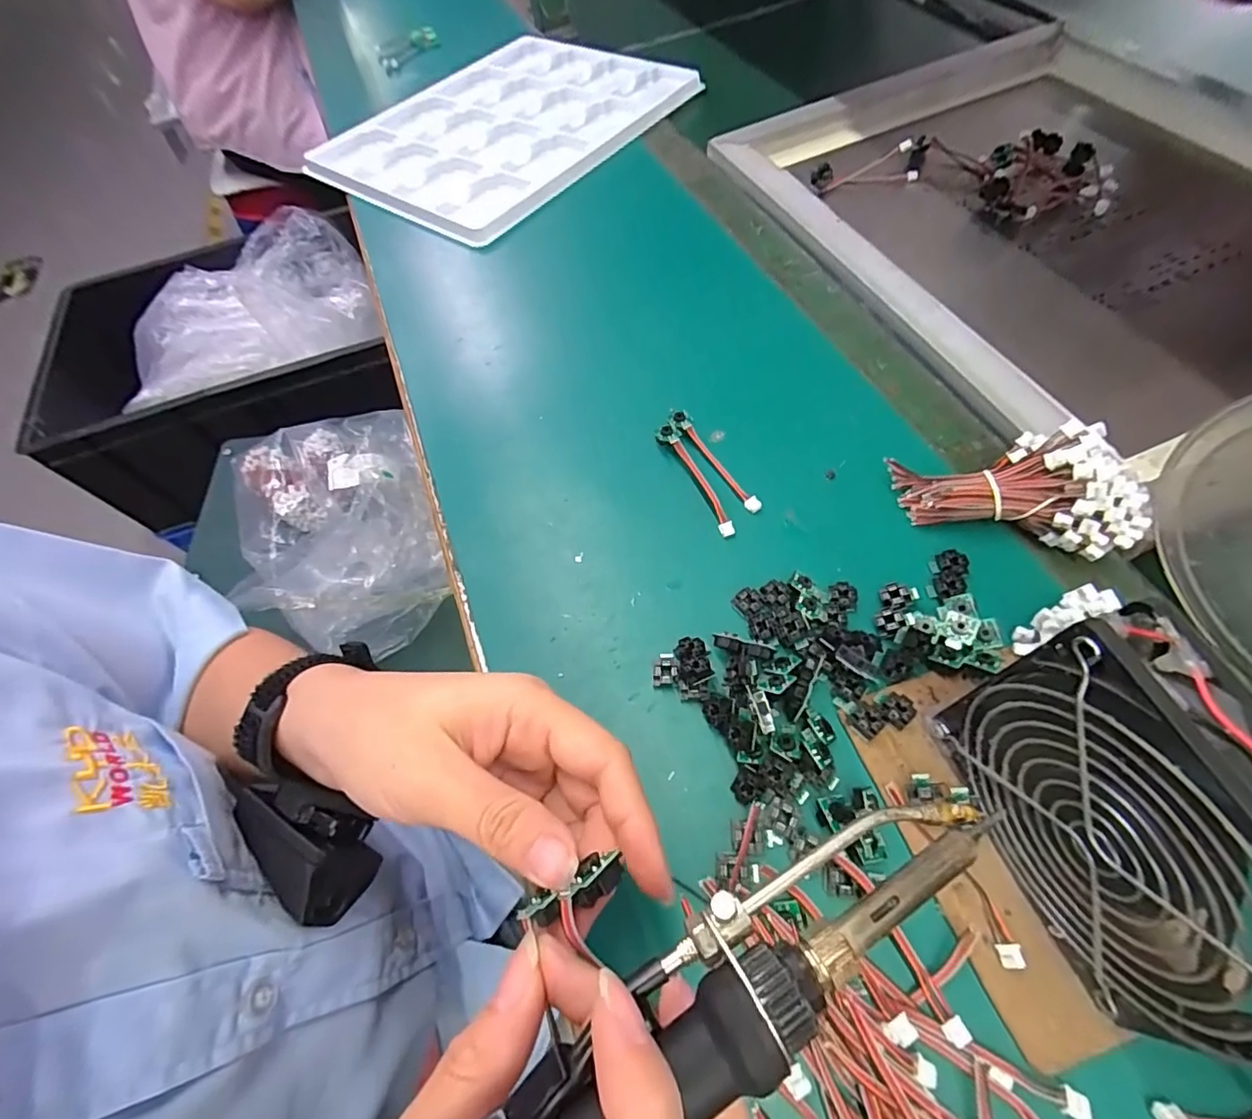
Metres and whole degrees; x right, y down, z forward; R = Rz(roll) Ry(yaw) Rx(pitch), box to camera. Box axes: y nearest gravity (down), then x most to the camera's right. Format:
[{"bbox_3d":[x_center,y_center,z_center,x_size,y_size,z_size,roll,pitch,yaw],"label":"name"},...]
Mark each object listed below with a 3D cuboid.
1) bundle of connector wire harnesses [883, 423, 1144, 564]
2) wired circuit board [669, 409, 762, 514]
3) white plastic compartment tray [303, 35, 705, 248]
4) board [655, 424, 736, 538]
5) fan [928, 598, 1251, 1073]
[{"bbox_3d":[0.210,-0.040,0.308,0.117,0.044,0.048,7,57,30],"label":"bundle of connector wire harnesses"},{"bbox_3d":[0.055,-0.065,0.360,0.014,0.012,0.093,-27,60,-12],"label":"wired circuit board"},{"bbox_3d":[-0.132,-0.495,0.626,0.306,0.015,0.386,30,68,22],"label":"white plastic compartment tray"},{"bbox_3d":[0.045,-0.052,0.352,0.014,0.012,0.088,-25,60,-11],"label":"board"},{"bbox_3d":[0.168,0.096,0.184,0.026,0.129,0.124,-17,59,-6],"label":"fan"}]

